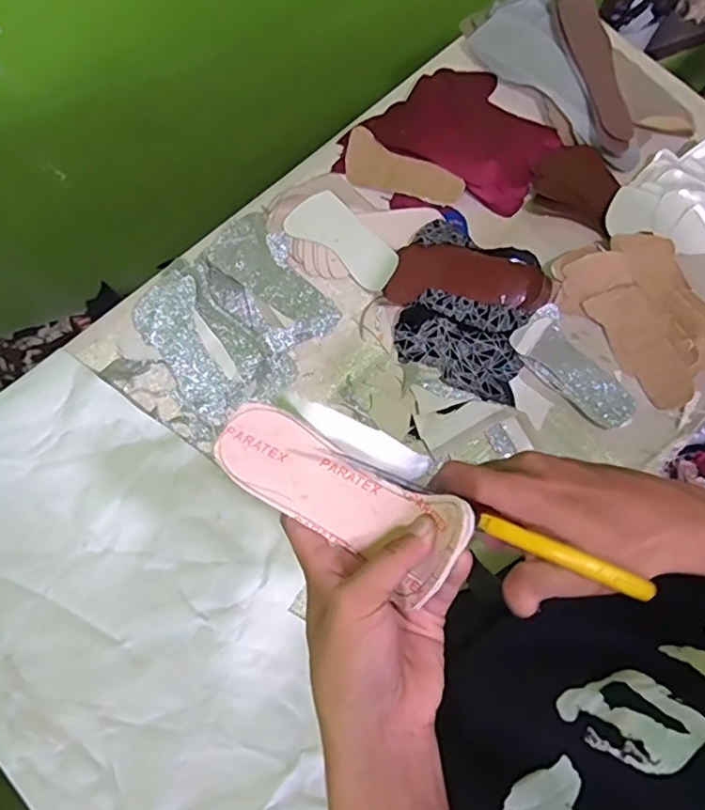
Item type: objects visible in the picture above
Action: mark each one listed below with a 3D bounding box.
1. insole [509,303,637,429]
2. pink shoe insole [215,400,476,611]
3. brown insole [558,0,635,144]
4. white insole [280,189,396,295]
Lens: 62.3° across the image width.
[{"bbox_3d":[0.275,-0.041,0.725,0.078,0.013,0.169,-37,82,-15],"label":"insole"},{"bbox_3d":[-0.009,0.047,0.325,0.147,0.052,0.050,27,76,16],"label":"pink shoe insole"},{"bbox_3d":[0.342,-0.470,0.811,0.062,0.012,0.223,-16,85,-12],"label":"brown insole"},{"bbox_3d":[-0.009,-0.215,0.748,0.155,0.007,0.070,37,99,10],"label":"white insole"}]

